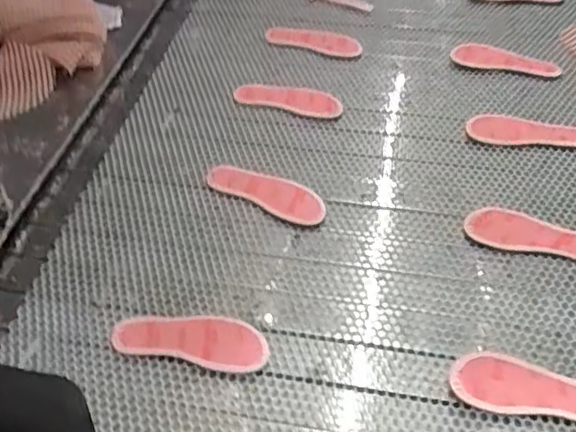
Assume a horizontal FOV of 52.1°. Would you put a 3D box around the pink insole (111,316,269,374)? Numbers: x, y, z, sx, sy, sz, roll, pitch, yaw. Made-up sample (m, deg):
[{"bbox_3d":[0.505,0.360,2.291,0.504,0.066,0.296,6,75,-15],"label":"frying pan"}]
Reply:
[{"bbox_3d":[-0.141,0.180,0.865,0.230,0.018,0.083,7,51,10],"label":"pink insole"}]

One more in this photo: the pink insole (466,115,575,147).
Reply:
[{"bbox_3d":[0.457,-0.162,1.116,0.225,0.019,0.072,-1,50,3],"label":"pink insole"}]

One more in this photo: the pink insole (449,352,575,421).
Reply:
[{"bbox_3d":[0.337,0.229,0.789,0.226,0.021,0.085,8,48,4],"label":"pink insole"}]

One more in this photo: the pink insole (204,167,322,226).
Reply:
[{"bbox_3d":[-0.037,-0.046,1.049,0.224,0.011,0.083,22,51,21],"label":"pink insole"}]

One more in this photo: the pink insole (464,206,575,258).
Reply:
[{"bbox_3d":[0.406,0.033,0.955,0.224,0.012,0.079,13,52,14],"label":"pink insole"}]

